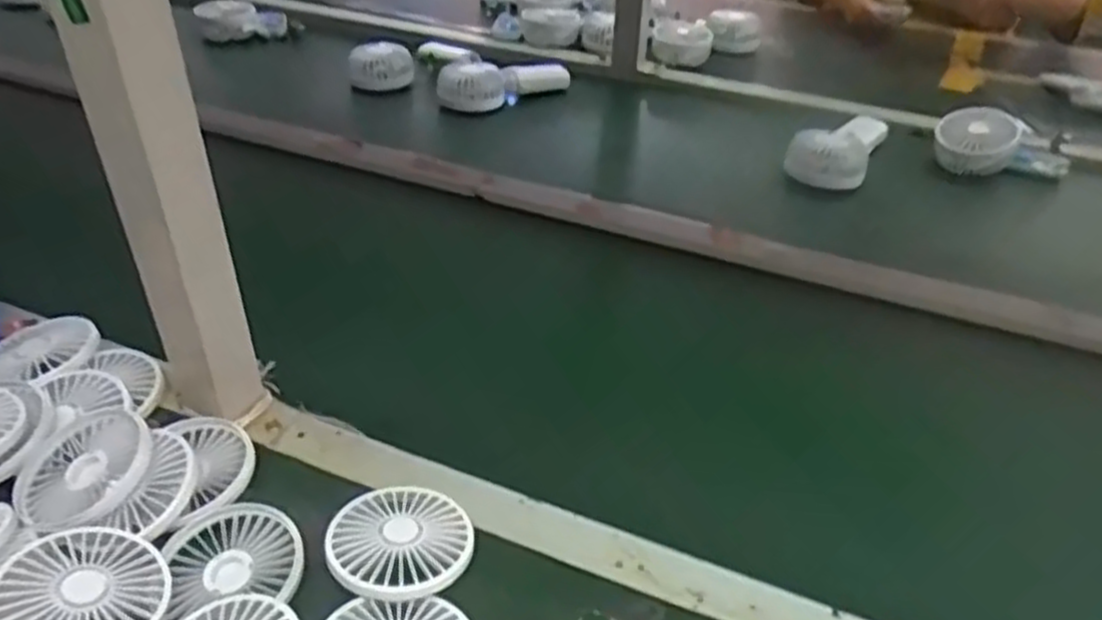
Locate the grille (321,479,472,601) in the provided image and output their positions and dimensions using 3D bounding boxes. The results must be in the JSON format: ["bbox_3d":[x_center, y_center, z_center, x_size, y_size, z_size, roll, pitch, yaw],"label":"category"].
[{"bbox_3d":[-0.093,0.143,0.495,0.084,0.019,0.085,3,39,-2],"label":"grille"}]

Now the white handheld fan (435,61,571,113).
[{"bbox_3d":[-0.069,-0.312,1.105,0.173,0.048,0.077,-22,45,-27],"label":"white handheld fan"}]

